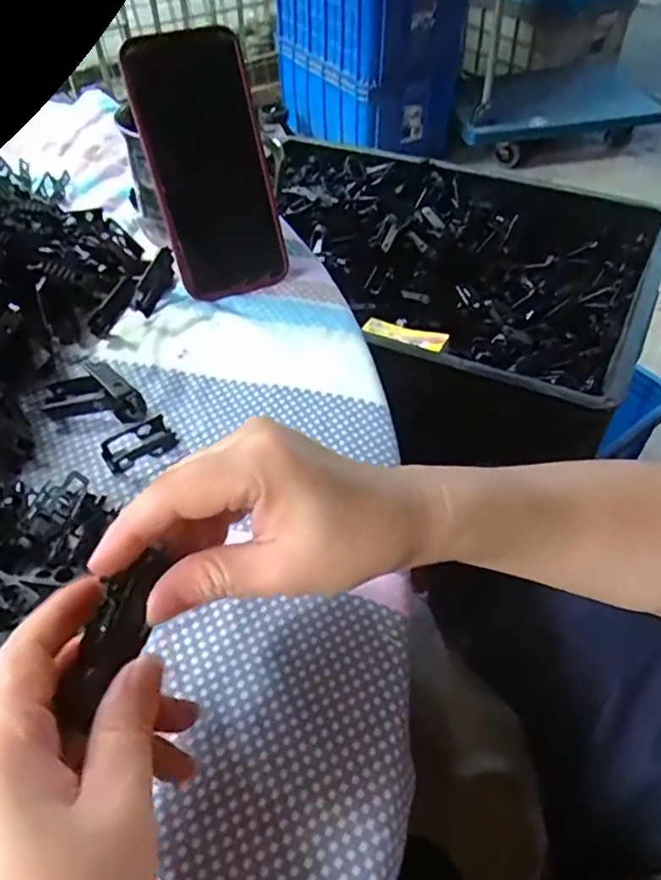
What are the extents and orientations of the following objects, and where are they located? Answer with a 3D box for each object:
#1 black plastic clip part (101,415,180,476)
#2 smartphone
[{"bbox_3d":[-0.107,0.002,0.346,0.039,0.008,0.023,-30,56,-23],"label":"black plastic clip part"},{"bbox_3d":[-0.078,-0.178,0.410,0.074,0.159,0.012,-21,26,-17],"label":"smartphone"}]

